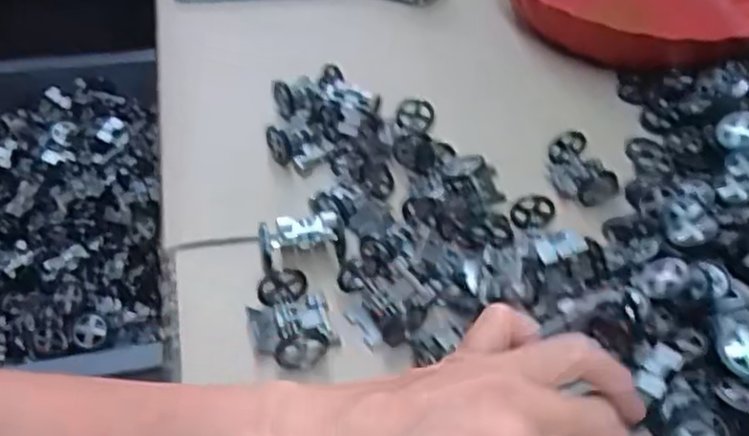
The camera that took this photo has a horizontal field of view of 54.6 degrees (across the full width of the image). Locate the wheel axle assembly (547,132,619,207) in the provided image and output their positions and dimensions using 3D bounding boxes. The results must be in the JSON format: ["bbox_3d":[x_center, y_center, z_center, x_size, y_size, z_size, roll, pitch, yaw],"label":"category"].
[{"bbox_3d":[0.137,-0.030,0.484,0.030,0.033,0.049,-8,46,-12],"label":"wheel axle assembly"}]

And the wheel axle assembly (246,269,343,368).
[{"bbox_3d":[-0.043,0.056,0.380,0.041,0.025,0.055,-11,46,-15],"label":"wheel axle assembly"}]

